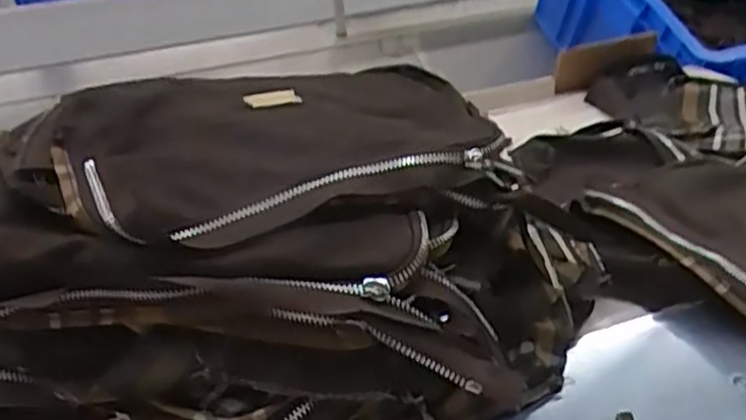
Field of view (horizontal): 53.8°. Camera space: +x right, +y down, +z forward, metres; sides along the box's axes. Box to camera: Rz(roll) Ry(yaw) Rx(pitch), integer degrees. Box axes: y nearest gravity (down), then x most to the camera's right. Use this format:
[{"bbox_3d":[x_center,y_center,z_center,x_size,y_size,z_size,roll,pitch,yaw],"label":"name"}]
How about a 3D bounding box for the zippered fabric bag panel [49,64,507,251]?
[{"bbox_3d":[-0.055,-0.052,0.425,0.238,0.033,0.168,-16,31,-18],"label":"zippered fabric bag panel"}]

